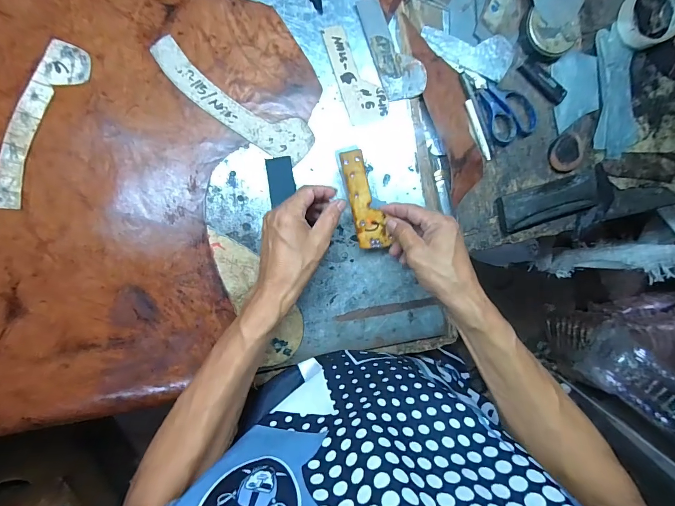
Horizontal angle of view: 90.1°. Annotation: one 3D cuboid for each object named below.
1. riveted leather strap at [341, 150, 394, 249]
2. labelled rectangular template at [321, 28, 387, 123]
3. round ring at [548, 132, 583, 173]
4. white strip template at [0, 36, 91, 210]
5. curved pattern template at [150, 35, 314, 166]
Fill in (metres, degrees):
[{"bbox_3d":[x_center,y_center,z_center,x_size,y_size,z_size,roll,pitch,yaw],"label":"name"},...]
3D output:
[{"bbox_3d":[0.031,-0.062,0.405,0.034,0.012,0.118,-18,100,-7],"label":"riveted leather strap"},{"bbox_3d":[0.023,-0.227,0.426,0.051,0.004,0.121,-22,97,-6],"label":"labelled rectangular template"},{"bbox_3d":[0.335,-0.147,0.493,0.054,0.009,0.051,-1,94,-9],"label":"round ring"},{"bbox_3d":[-0.340,-0.144,0.382,0.049,0.005,0.197,25,90,-10],"label":"white strip template"},{"bbox_3d":[-0.128,-0.183,0.415,0.207,0.004,0.053,30,89,-10],"label":"curved pattern template"}]

